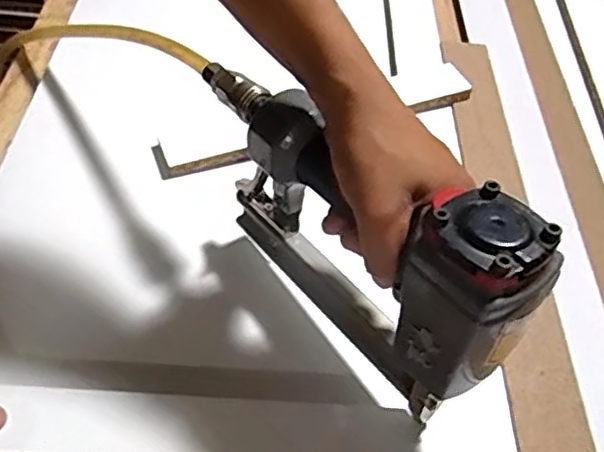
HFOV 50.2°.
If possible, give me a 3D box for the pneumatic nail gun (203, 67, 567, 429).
[{"bbox_3d":[0.020,-0.005,0.397,0.052,0.160,0.258,-29,58,-27],"label":"pneumatic nail gun"}]

